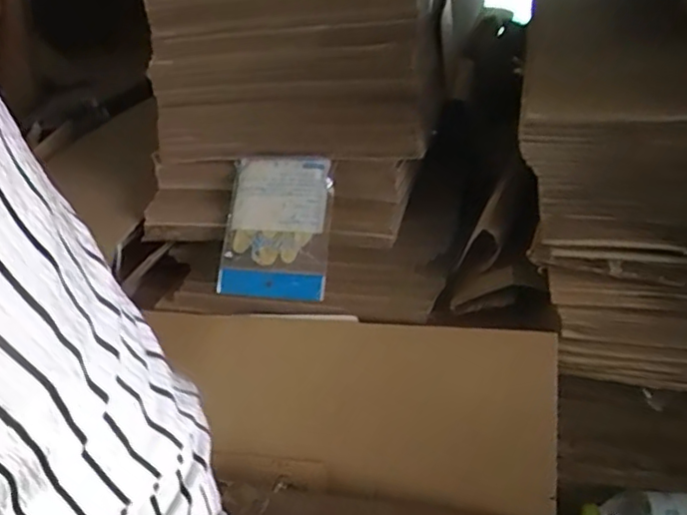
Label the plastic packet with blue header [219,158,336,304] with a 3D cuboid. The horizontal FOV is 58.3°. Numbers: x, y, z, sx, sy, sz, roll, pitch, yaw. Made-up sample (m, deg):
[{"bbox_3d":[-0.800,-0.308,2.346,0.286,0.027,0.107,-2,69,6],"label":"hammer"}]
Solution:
[{"bbox_3d":[-0.085,-0.035,0.751,0.133,0.166,0.021,6,0,20],"label":"plastic packet with blue header"}]

